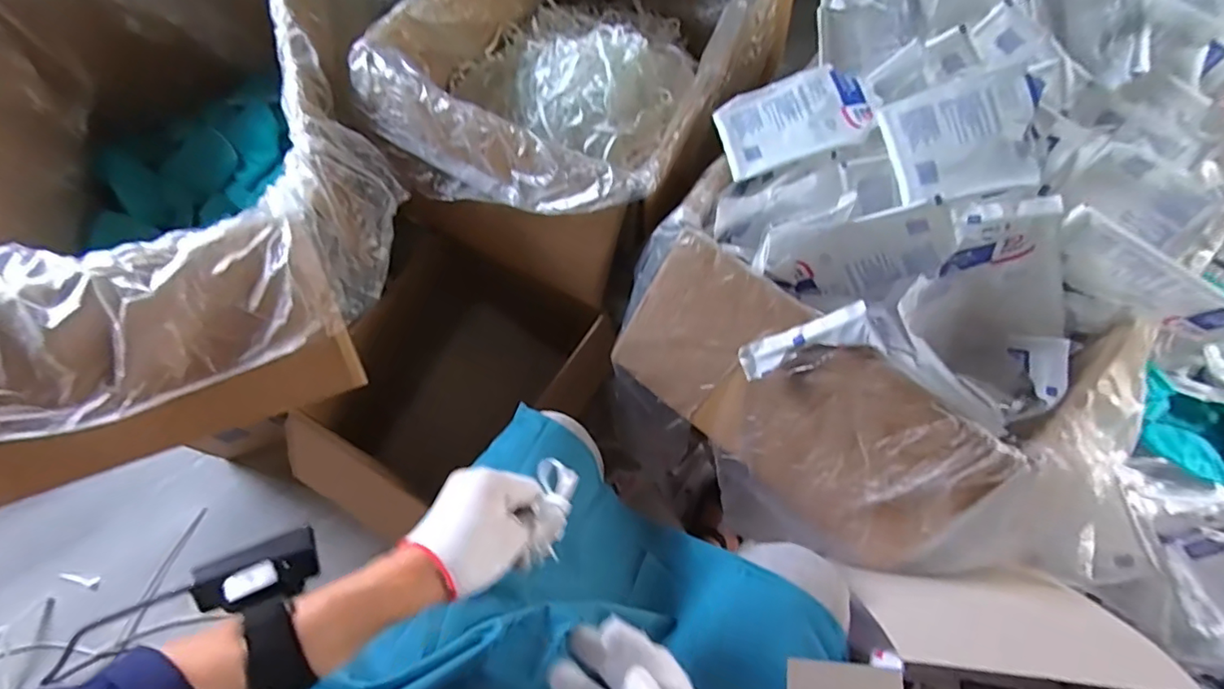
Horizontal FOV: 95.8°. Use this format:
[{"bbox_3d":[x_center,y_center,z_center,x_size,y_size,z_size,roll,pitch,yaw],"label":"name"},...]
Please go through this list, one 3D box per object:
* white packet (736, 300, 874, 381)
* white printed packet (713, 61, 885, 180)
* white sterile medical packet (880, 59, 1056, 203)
[{"bbox_3d":[0.191,-0.002,0.555,0.127,0.007,0.039,-21,79,21],"label":"white packet"},{"bbox_3d":[0.210,-0.265,0.643,0.167,0.011,0.125,-17,61,14],"label":"white printed packet"},{"bbox_3d":[0.369,-0.215,0.569,0.147,0.014,0.121,-8,80,12],"label":"white sterile medical packet"}]

